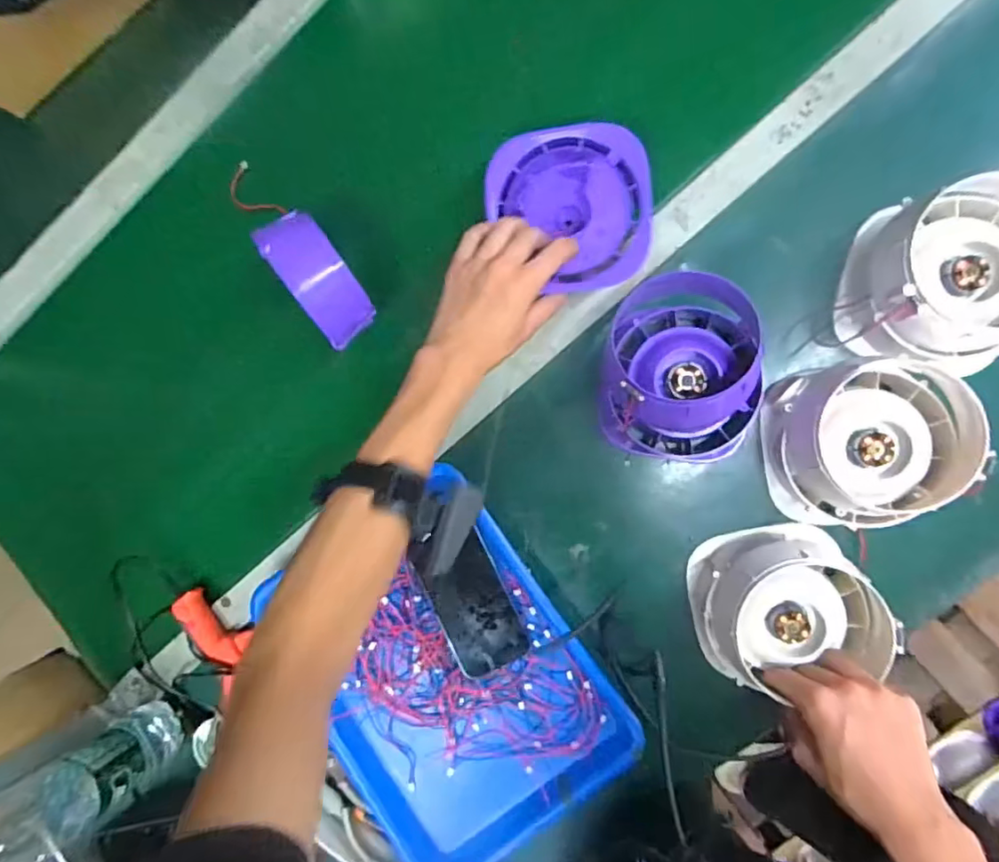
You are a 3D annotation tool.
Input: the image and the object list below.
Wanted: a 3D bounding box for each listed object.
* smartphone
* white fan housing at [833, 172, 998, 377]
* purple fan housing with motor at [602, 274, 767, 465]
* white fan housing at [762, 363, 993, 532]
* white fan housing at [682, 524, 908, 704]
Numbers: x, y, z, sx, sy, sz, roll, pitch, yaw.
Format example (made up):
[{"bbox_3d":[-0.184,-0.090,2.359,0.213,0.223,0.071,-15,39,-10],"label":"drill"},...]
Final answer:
[{"bbox_3d":[-0.026,0.164,0.552,0.073,0.006,0.141,-26,95,-5],"label":"smartphone"},{"bbox_3d":[0.371,-0.132,0.468,0.143,0.088,0.153,0,92,10],"label":"white fan housing"},{"bbox_3d":[0.161,-0.052,0.512,0.136,0.070,0.155,7,93,9],"label":"purple fan housing with motor"},{"bbox_3d":[0.312,0.011,0.489,0.149,0.065,0.130,-6,91,10],"label":"white fan housing"},{"bbox_3d":[0.243,0.146,0.488,0.146,0.079,0.116,-12,88,9],"label":"white fan housing"}]

